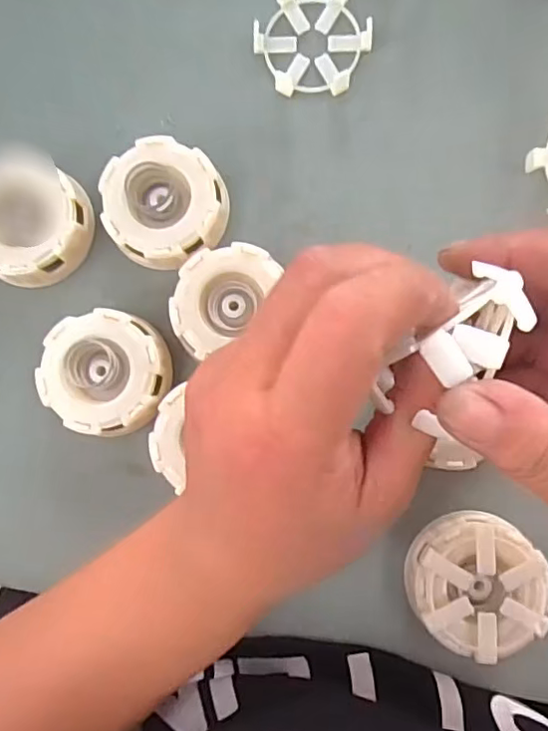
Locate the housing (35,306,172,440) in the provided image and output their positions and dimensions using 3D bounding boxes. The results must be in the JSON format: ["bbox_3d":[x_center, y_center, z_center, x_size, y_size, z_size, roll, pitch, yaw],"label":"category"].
[{"bbox_3d":[-0.082,0.004,0.279,0.062,0.022,0.058,0,88,3],"label":"housing"}]

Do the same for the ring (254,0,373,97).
[{"bbox_3d":[0.020,-0.168,0.287,0.059,0.012,0.054,0,88,3],"label":"ring"}]

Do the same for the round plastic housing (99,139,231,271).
[{"bbox_3d":[-0.054,-0.081,0.281,0.059,0.023,0.058,0,88,3],"label":"round plastic housing"}]

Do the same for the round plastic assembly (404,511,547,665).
[{"bbox_3d":[0.096,0.102,0.265,0.059,0.023,0.060,0,88,3],"label":"round plastic assembly"}]

